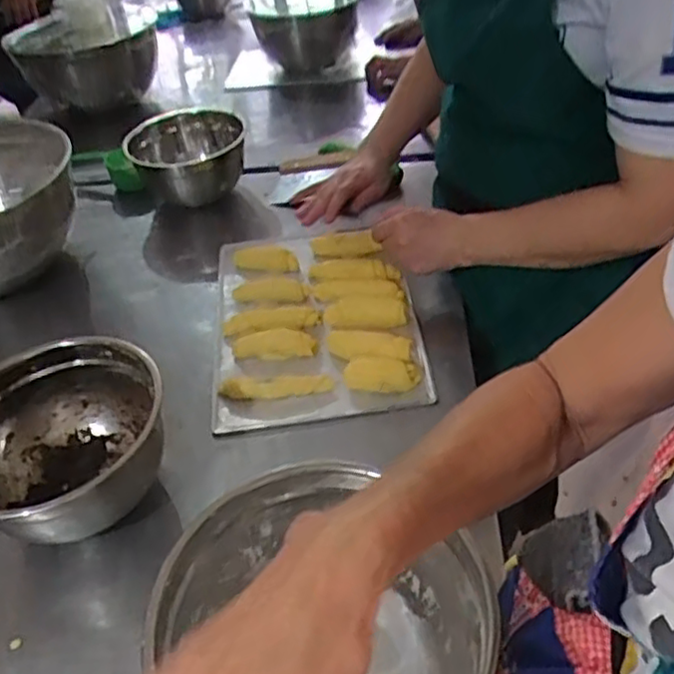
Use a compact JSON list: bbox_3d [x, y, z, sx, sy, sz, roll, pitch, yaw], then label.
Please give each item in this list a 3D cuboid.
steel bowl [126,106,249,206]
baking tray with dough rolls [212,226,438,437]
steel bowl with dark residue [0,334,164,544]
[{"bbox_3d":[-0.226,-0.272,1.042,0.164,0.110,0.175,-4,42,4],"label":"steel bowl"},{"bbox_3d":[-0.033,-0.033,0.857,0.251,0.045,0.328,-8,42,-1],"label":"baking tray with dough rolls"},{"bbox_3d":[-0.260,0.115,0.663,0.191,0.131,0.199,-4,42,4],"label":"steel bowl with dark residue"}]

